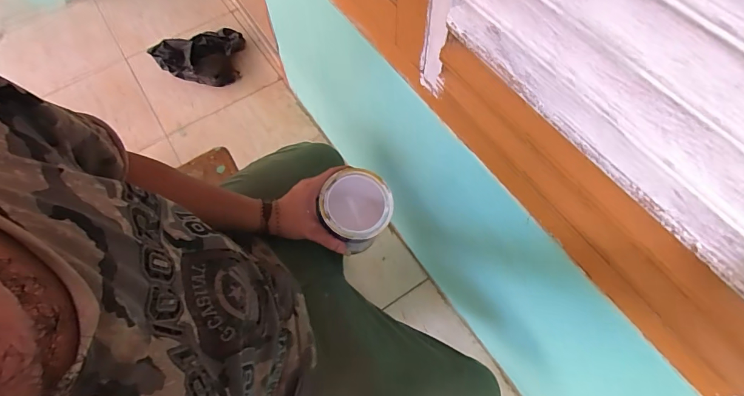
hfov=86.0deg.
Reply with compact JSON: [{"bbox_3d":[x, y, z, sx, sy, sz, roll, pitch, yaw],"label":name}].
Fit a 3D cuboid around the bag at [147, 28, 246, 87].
[{"bbox_3d":[-0.566,-0.471,1.295,0.274,0.073,0.244,-3,64,-1],"label":"bag"}]

